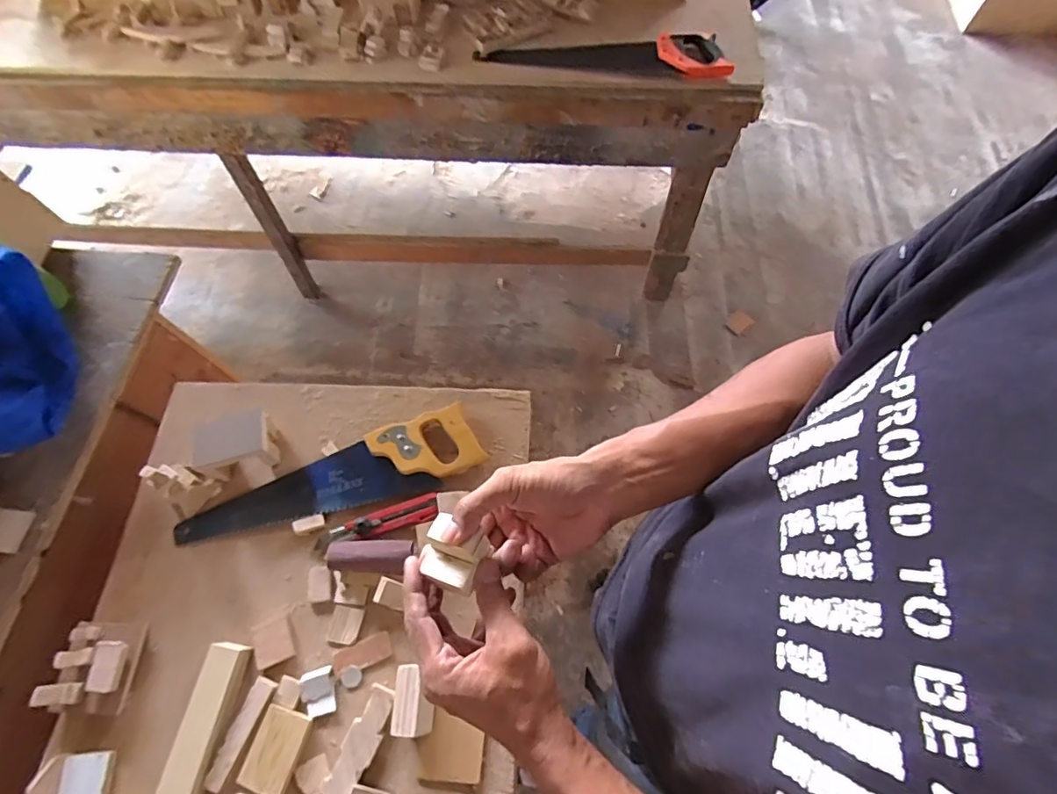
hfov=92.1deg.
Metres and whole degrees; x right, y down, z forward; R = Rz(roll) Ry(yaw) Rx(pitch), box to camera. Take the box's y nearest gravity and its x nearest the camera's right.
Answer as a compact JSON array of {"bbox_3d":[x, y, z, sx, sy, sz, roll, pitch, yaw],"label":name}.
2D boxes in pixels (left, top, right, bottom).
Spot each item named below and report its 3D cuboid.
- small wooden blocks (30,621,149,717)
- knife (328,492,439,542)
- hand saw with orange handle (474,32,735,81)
[{"bbox_3d":[-0.497,0.312,0.587,0.072,0.050,0.095,2,67,3],"label":"small wooden blocks"},{"bbox_3d":[-0.184,0.161,0.657,0.139,0.019,0.030,-19,67,-6],"label":"knife"},{"bbox_3d":[0.157,-0.730,1.067,0.500,0.052,0.123,9,65,2],"label":"hand saw with orange handle"}]

